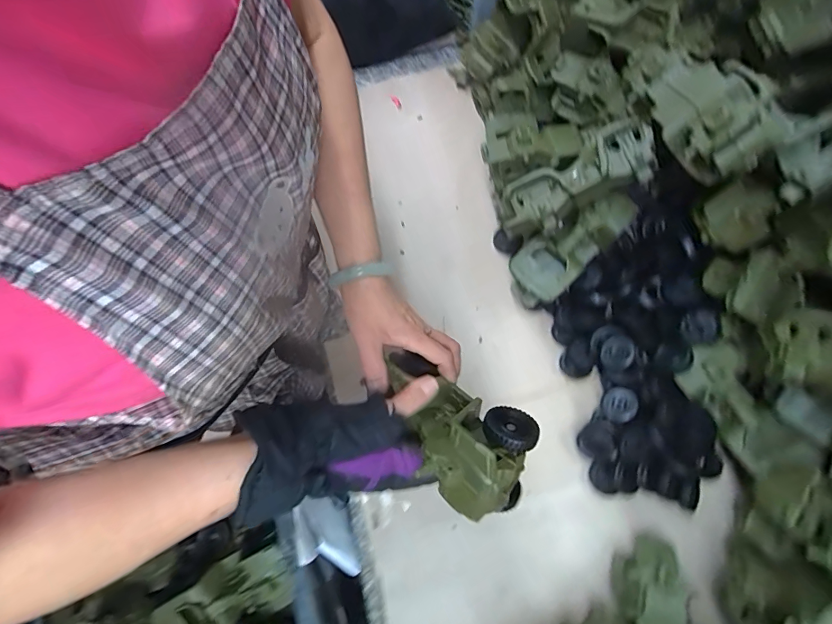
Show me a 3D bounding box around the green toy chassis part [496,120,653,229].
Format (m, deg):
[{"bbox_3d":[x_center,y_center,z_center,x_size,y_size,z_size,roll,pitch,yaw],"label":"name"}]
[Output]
[{"bbox_3d":[0.185,-0.160,0.487,0.180,0.050,0.078,-26,73,19],"label":"green toy chassis part"}]

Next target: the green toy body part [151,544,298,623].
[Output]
[{"bbox_3d":[-0.225,0.341,0.477,0.164,0.053,0.078,-29,75,-7],"label":"green toy body part"}]

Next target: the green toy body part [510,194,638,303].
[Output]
[{"bbox_3d":[0.207,-0.087,0.534,0.162,0.056,0.079,-37,75,11],"label":"green toy body part"}]

